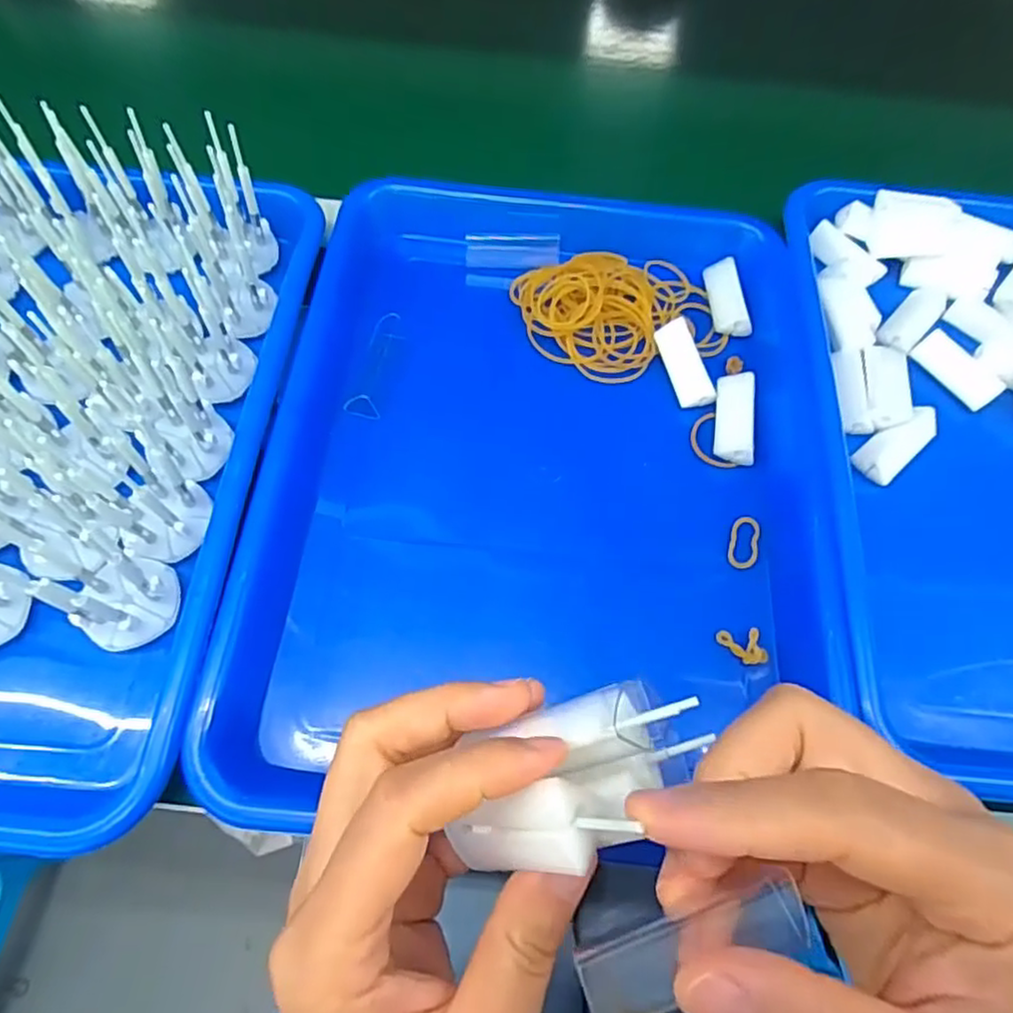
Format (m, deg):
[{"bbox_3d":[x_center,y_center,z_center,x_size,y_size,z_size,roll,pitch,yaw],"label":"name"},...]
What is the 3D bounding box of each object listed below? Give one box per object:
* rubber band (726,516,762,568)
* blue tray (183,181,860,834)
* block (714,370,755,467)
[{"bbox_3d":[0.111,0.016,0.305,0.013,0.004,0.026,16,63,5],"label":"rubber band"},{"bbox_3d":[0.019,-0.030,0.314,0.244,0.032,0.322,5,63,0],"label":"blue tray"},{"bbox_3d":[0.114,-0.044,0.329,0.018,0.016,0.048,8,63,1],"label":"block"}]

